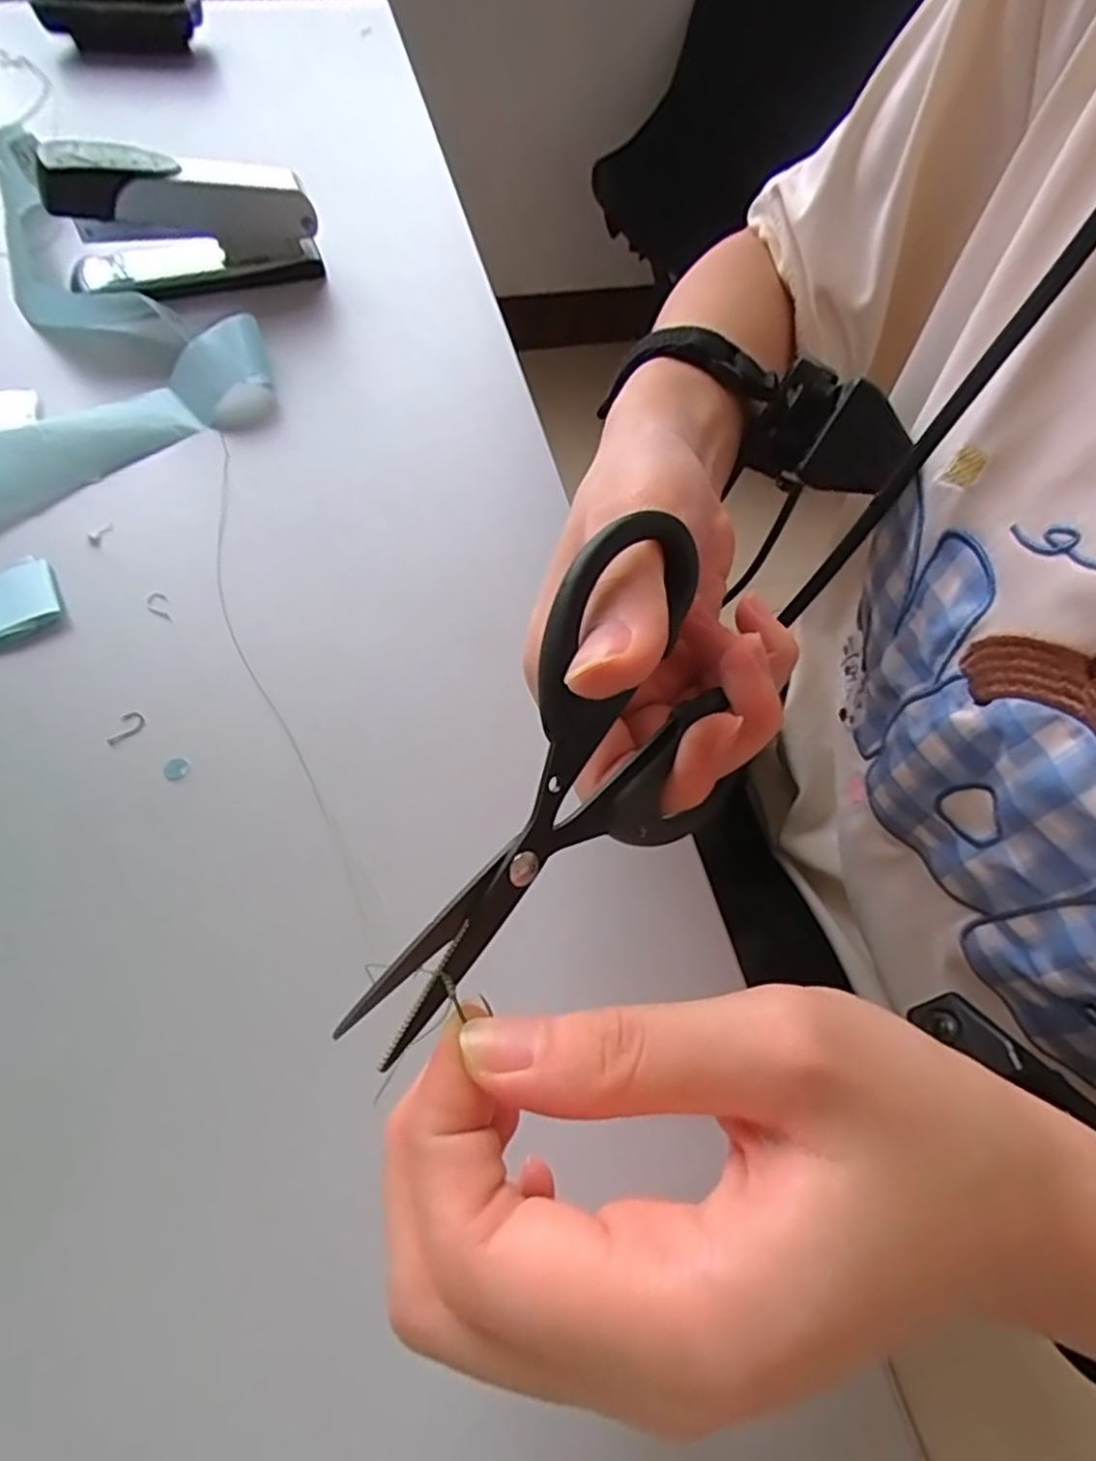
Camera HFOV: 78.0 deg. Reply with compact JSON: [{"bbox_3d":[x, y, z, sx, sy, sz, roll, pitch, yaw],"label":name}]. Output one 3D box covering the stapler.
[{"bbox_3d":[-0.179,-0.247,0.334,0.119,0.066,0.035,-11,61,-9],"label":"stapler"}]

